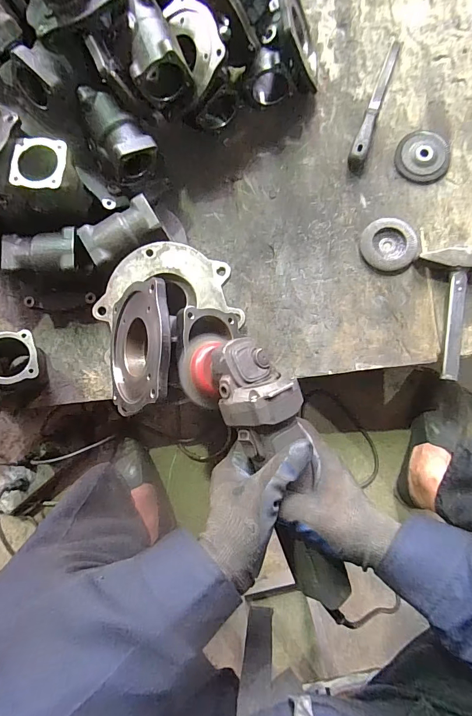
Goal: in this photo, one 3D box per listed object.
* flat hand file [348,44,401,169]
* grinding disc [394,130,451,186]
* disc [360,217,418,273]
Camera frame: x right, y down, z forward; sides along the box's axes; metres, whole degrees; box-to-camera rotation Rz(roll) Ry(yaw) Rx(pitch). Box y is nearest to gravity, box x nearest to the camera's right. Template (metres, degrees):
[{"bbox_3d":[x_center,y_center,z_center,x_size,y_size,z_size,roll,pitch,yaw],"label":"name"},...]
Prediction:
[{"bbox_3d":[0.252,-0.467,0.659,0.030,0.029,0.258,17,86,5],"label":"flat hand file"},{"bbox_3d":[0.333,-0.357,0.650,0.095,0.014,0.089,0,85,3],"label":"grinding disc"},{"bbox_3d":[0.267,-0.200,0.638,0.091,0.013,0.092,0,85,3],"label":"disc"}]

